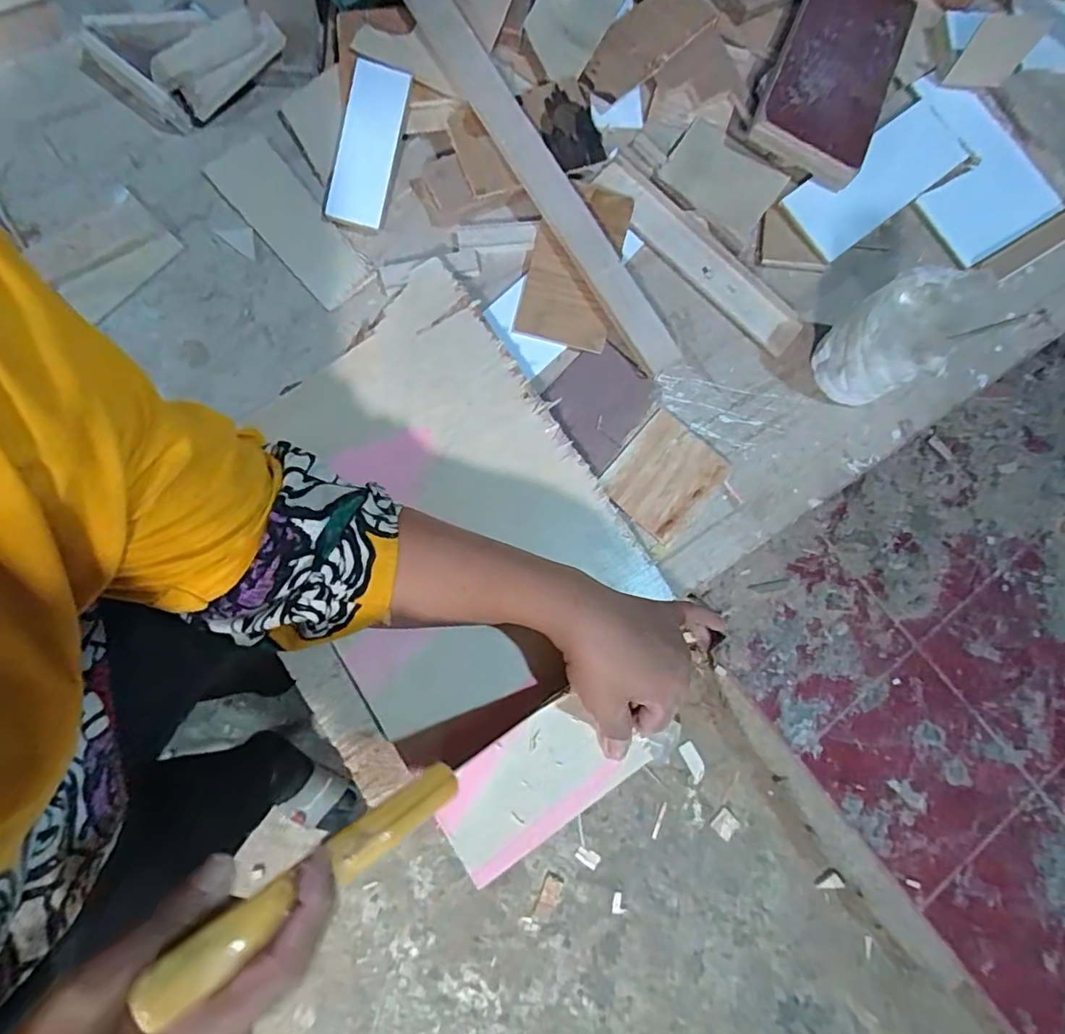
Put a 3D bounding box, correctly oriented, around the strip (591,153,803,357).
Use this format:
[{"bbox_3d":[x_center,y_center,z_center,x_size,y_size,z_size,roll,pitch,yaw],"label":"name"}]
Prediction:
[{"bbox_3d":[0.132,-0.210,0.459,0.202,0.006,0.043,43,84,2],"label":"strip"}]

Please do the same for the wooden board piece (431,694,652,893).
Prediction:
[{"bbox_3d":[0.004,0.174,0.382,0.134,0.006,0.069,-32,82,-12],"label":"wooden board piece"}]

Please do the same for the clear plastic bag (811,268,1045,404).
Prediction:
[{"bbox_3d":[0.263,-0.129,0.412,0.084,0.096,0.065,-24,84,-6],"label":"clear plastic bag"}]

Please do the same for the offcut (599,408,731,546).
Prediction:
[{"bbox_3d":[0.099,-0.031,0.434,0.069,0.009,0.081,41,80,5],"label":"offcut"}]

